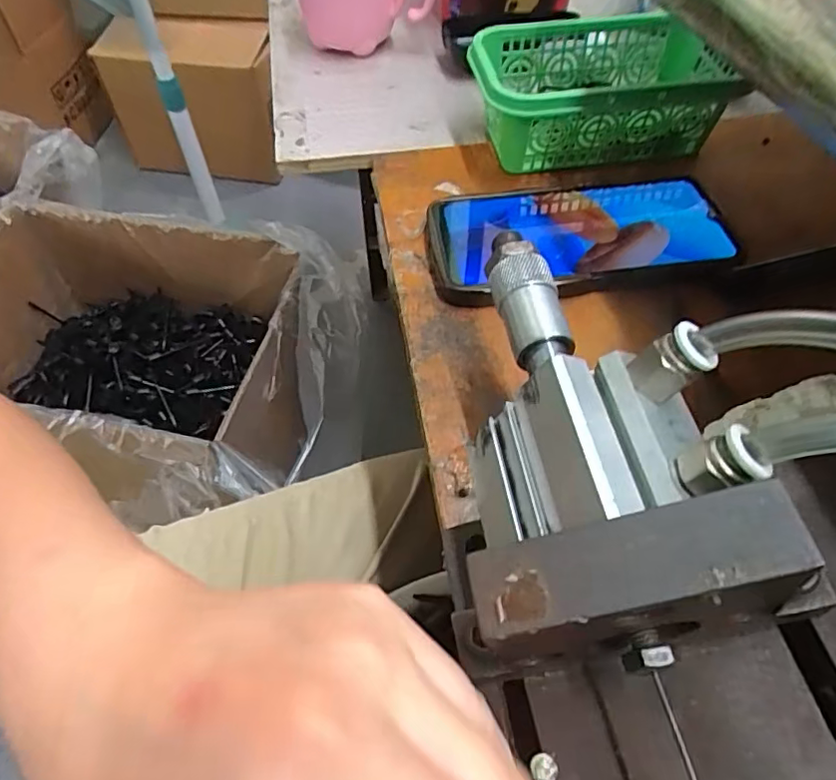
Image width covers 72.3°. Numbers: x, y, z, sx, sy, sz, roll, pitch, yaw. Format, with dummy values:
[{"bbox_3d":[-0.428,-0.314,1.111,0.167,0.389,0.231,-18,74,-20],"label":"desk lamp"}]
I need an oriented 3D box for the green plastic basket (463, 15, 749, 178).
[{"bbox_3d":[0.108,-0.189,0.371,0.144,0.054,0.097,-5,55,-4],"label":"green plastic basket"}]

